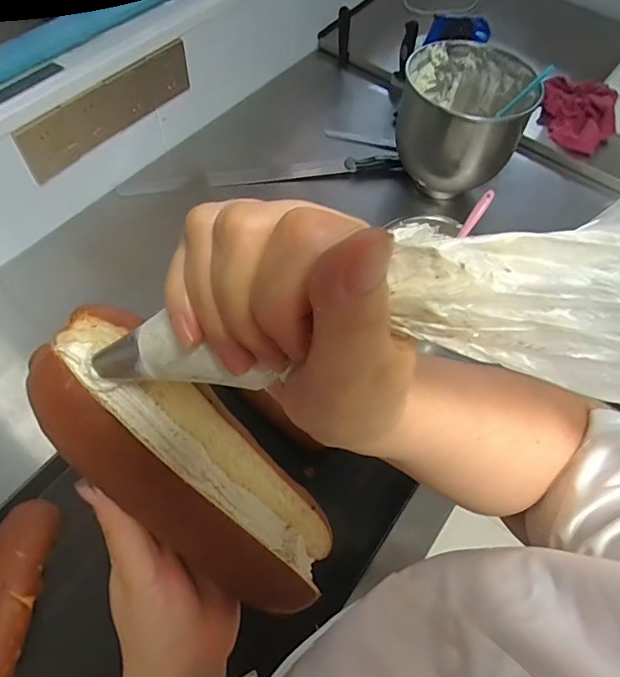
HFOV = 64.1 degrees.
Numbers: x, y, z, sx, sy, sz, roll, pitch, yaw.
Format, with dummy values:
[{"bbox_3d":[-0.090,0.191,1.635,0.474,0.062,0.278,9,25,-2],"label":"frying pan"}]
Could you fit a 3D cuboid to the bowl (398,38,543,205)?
[{"bbox_3d":[0.273,-0.397,0.907,0.210,0.174,0.210,2,60,-3],"label":"bowl"}]

